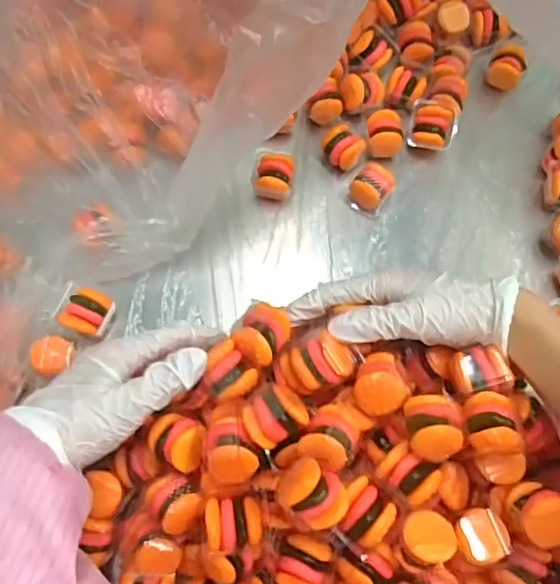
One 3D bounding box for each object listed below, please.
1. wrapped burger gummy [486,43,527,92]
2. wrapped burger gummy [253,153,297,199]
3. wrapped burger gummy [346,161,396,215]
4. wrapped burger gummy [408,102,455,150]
[{"bbox_3d":[0.201,-0.198,0.510,0.031,0.038,0.026,29,68,10],"label":"wrapped burger gummy"},{"bbox_3d":[-0.005,-0.094,0.467,0.032,0.025,0.033,6,66,0],"label":"wrapped burger gummy"},{"bbox_3d":[0.075,-0.084,0.465,0.029,0.028,0.033,39,69,13],"label":"wrapped burger gummy"},{"bbox_3d":[0.131,-0.143,0.486,0.035,0.036,0.035,11,66,2],"label":"wrapped burger gummy"}]

